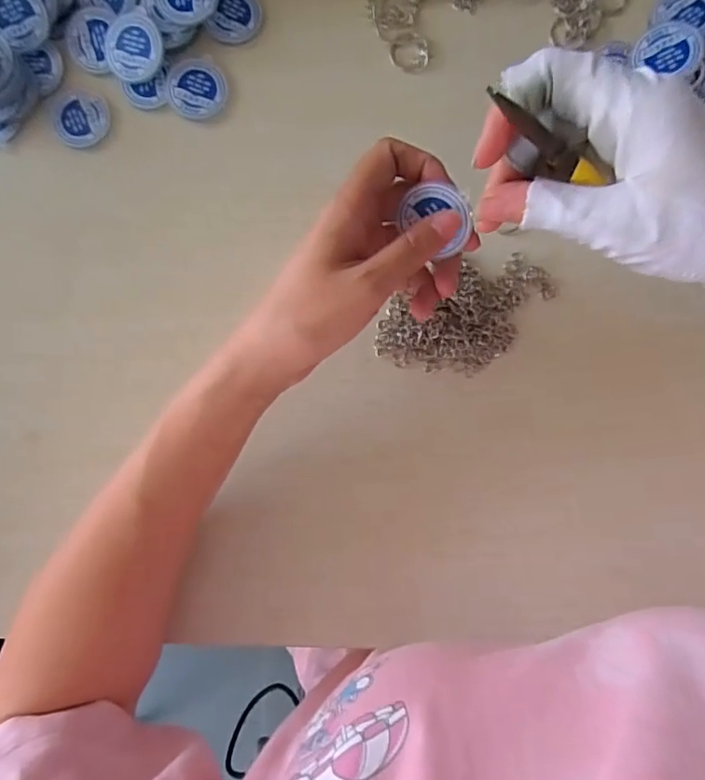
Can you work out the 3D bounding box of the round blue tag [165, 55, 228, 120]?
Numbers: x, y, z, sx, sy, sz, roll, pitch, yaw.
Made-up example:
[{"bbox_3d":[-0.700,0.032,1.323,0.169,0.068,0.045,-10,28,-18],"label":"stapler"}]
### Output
[{"bbox_3d":[-0.098,-0.190,0.332,0.036,0.004,0.040,-16,86,0],"label":"round blue tag"}]

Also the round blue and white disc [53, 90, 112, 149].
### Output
[{"bbox_3d":[-0.172,-0.172,0.334,0.035,0.004,0.036,0,86,1],"label":"round blue and white disc"}]

